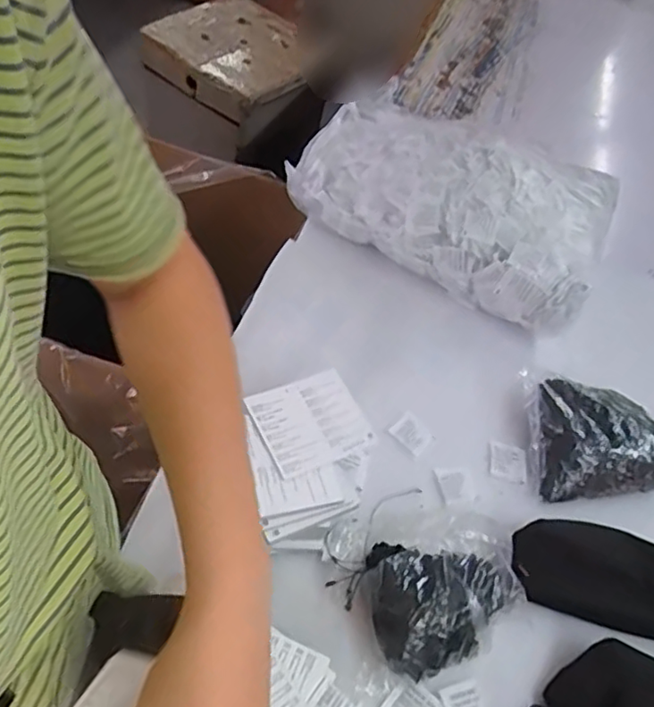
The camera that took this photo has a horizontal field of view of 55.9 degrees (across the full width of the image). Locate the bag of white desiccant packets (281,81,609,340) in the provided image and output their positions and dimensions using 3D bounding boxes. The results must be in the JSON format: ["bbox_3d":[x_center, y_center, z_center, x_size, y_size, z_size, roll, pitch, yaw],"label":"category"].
[{"bbox_3d":[0.173,-0.225,0.850,0.439,0.118,0.287,35,52,14],"label":"bag of white desiccant packets"}]

